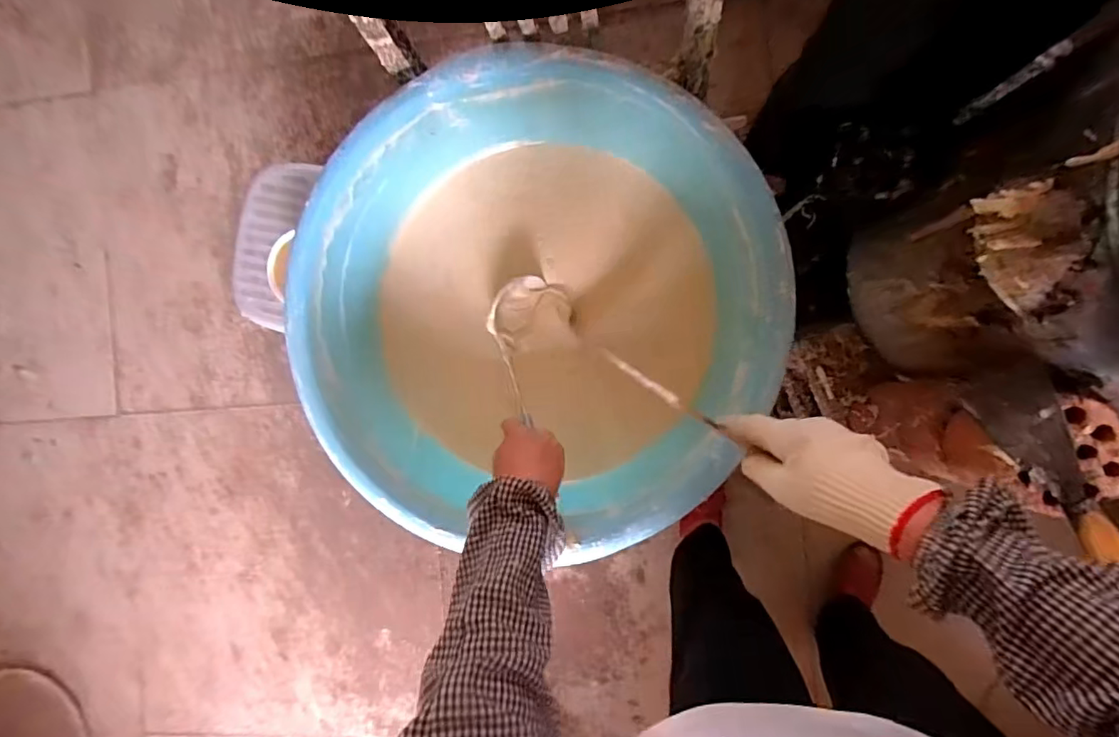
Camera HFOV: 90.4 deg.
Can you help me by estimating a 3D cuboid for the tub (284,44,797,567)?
[{"bbox_3d":[-0.024,-0.070,0.651,0.502,0.176,0.504,0,92,9],"label":"tub"}]

